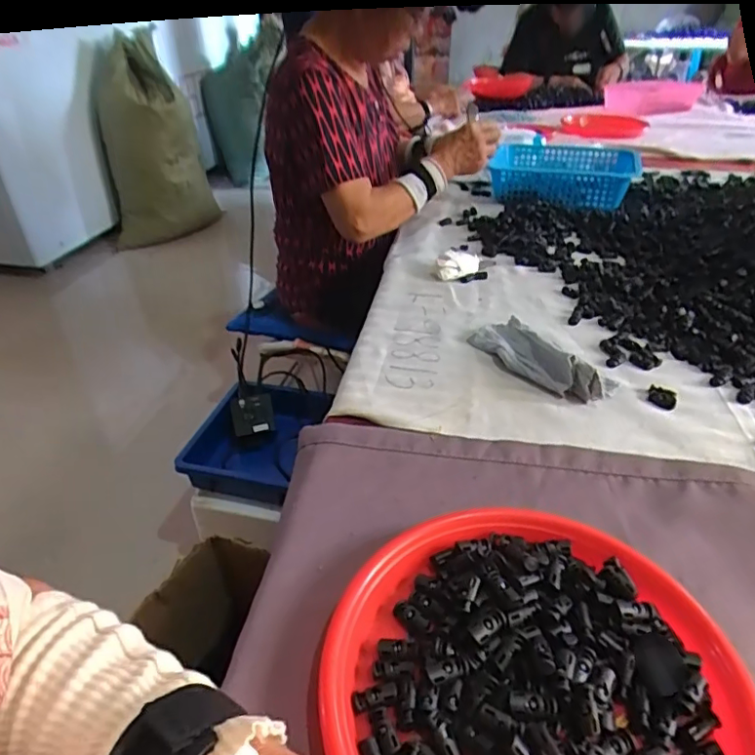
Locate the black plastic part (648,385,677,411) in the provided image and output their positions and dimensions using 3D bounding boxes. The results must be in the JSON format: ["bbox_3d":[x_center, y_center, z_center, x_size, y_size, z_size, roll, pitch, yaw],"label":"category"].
[{"bbox_3d":[0.307,0.022,0.591,0.027,0.011,0.024,16,39,22],"label":"black plastic part"}]

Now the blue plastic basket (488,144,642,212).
[{"bbox_3d":[0.393,-0.430,1.163,0.282,0.068,0.262,9,37,14],"label":"blue plastic basket"}]

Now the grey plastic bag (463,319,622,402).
[{"bbox_3d":[0.189,-0.031,0.644,0.077,0.042,0.182,-25,42,-30],"label":"grey plastic bag"}]

